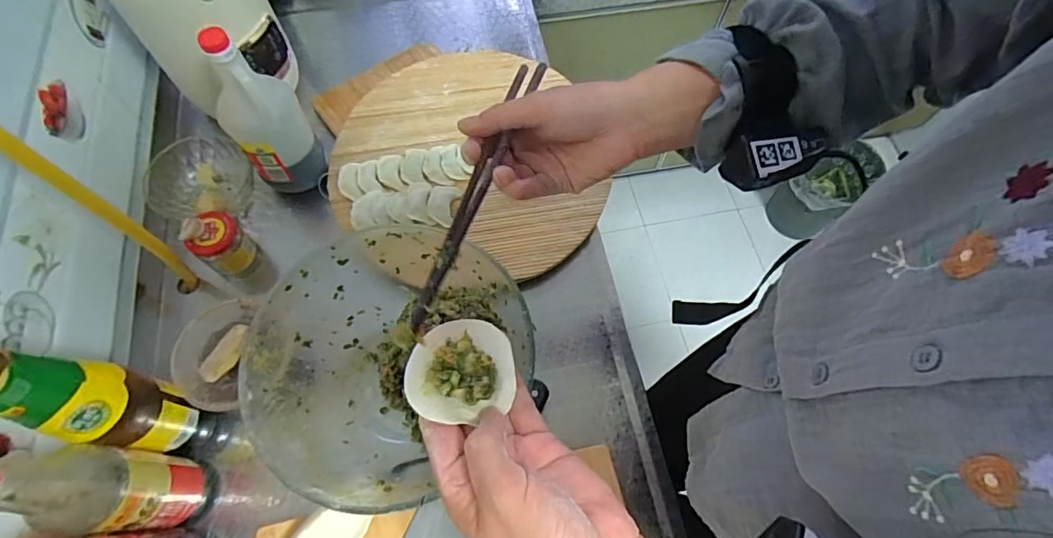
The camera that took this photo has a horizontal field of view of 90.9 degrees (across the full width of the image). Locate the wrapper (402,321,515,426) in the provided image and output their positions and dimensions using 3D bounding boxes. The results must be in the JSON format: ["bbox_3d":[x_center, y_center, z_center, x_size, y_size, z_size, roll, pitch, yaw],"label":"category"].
[{"bbox_3d":[-0.037,0.055,0.298,0.059,0.018,0.059,3,65,1],"label":"wrapper"}]

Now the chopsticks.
[{"bbox_3d":[-0.028,-0.062,0.346,0.019,0.013,0.232,16,60,7],"label":"chopsticks"}]

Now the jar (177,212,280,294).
[{"bbox_3d":[-0.357,-0.018,0.634,0.054,0.143,0.057,1,66,-1],"label":"jar"}]

